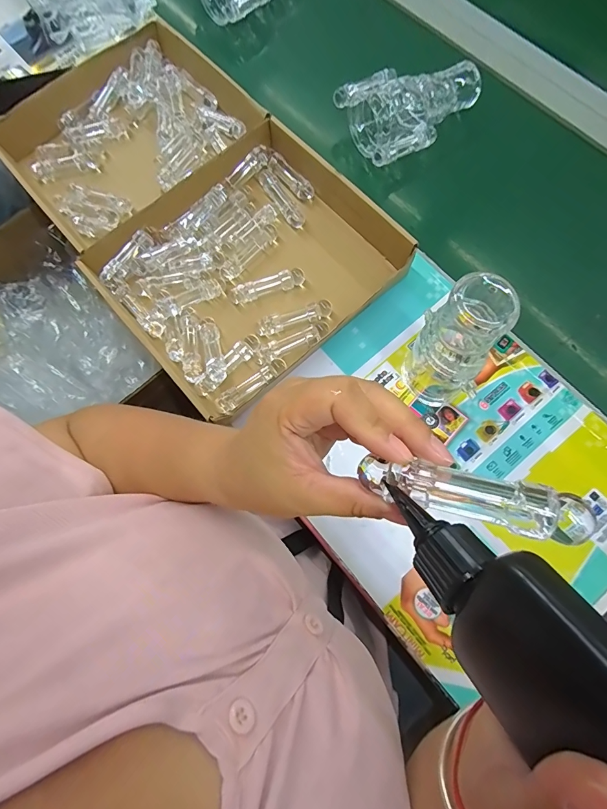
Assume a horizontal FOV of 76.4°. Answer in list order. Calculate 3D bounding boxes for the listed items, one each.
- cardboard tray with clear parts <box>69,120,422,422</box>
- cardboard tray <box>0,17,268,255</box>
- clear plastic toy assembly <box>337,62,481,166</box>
[{"bbox_3d":[-0.062,-0.180,0.485,0.341,0.050,0.274,-40,77,-7],"label":"cardboard tray with clear parts"},{"bbox_3d":[-0.252,-0.386,0.581,0.332,0.085,0.268,-41,78,-7],"label":"cardboard tray"},{"bbox_3d":[0.156,-0.411,0.538,0.183,0.068,0.114,-27,76,-4],"label":"clear plastic toy assembly"}]

